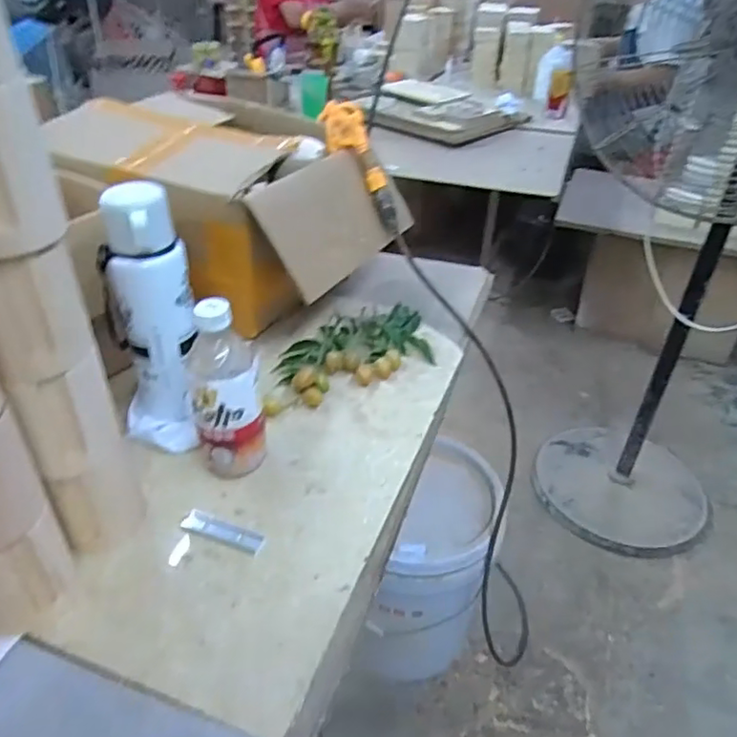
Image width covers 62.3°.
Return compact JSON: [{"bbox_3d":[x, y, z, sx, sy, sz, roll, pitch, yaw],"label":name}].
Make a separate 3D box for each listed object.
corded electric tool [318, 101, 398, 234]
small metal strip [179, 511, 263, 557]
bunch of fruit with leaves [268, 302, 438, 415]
[{"bbox_3d":[-0.003,-0.288,0.864,0.057,0.194,0.043,-33,11,-36],"label":"corded electric tool"},{"bbox_3d":[-0.138,0.155,0.580,0.082,0.004,0.025,16,40,18],"label":"small metal strip"},{"bbox_3d":[-0.025,-0.024,0.791,0.256,0.038,0.111,-20,43,-25],"label":"bunch of fruit with leaves"}]

